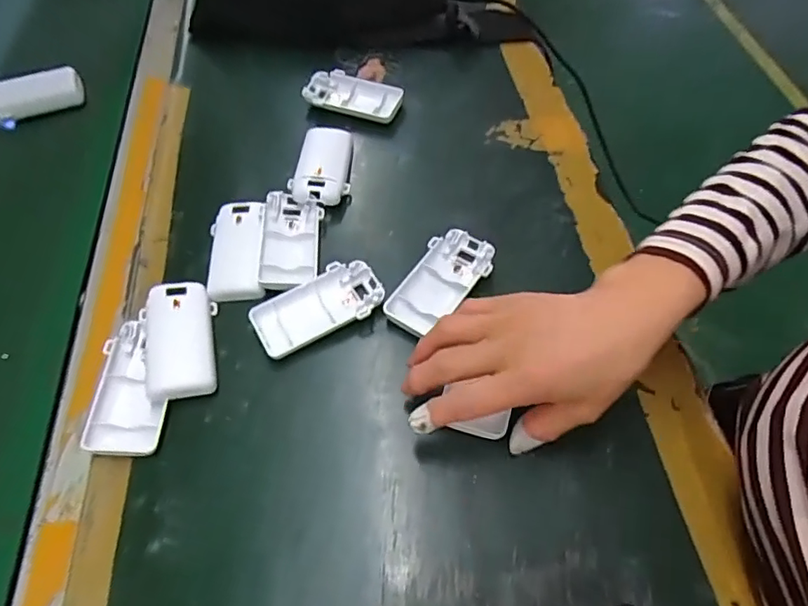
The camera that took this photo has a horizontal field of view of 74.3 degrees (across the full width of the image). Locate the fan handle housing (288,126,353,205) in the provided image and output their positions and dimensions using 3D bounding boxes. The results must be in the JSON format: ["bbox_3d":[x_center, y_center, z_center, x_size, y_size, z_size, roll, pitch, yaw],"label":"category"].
[{"bbox_3d":[-0.071,-0.121,0.468,0.047,0.023,0.092,2,57,5],"label":"fan handle housing"}]

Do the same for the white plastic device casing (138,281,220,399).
[{"bbox_3d":[-0.158,0.024,0.375,0.047,0.029,0.092,-13,57,-4],"label":"white plastic device casing"}]

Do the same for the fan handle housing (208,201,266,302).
[{"bbox_3d":[-0.132,-0.043,0.421,0.045,0.017,0.090,-6,57,0],"label":"fan handle housing"}]

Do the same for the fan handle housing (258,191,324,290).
[{"bbox_3d":[-0.090,-0.051,0.426,0.045,0.016,0.093,-4,57,1],"label":"fan handle housing"}]

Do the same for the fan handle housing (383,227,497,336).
[{"bbox_3d":[0.028,-0.014,0.402,0.047,0.021,0.094,33,65,23],"label":"fan handle housing"}]

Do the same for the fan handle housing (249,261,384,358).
[{"bbox_3d":[-0.062,0.005,0.393,0.094,0.019,0.048,-24,58,-11],"label":"fan handle housing"}]

